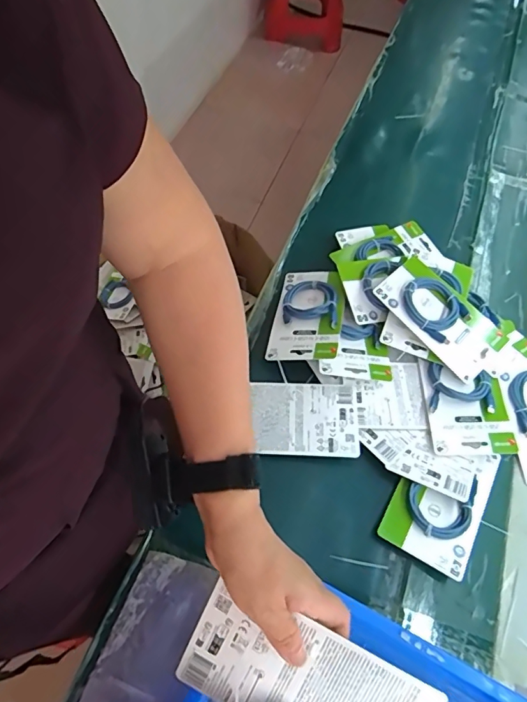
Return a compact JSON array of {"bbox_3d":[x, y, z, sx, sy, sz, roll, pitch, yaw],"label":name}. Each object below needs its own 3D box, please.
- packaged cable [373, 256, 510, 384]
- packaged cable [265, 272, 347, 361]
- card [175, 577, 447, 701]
[{"bbox_3d":[0.247,-0.050,0.649,0.095,0.015,0.178,-42,81,-15],"label":"packaged cable"},{"bbox_3d":[0.067,-0.060,0.678,0.096,0.034,0.180,12,59,3],"label":"packaged cable"},{"bbox_3d":[0.030,0.249,0.345,0.178,0.006,0.098,26,100,8],"label":"card"}]

